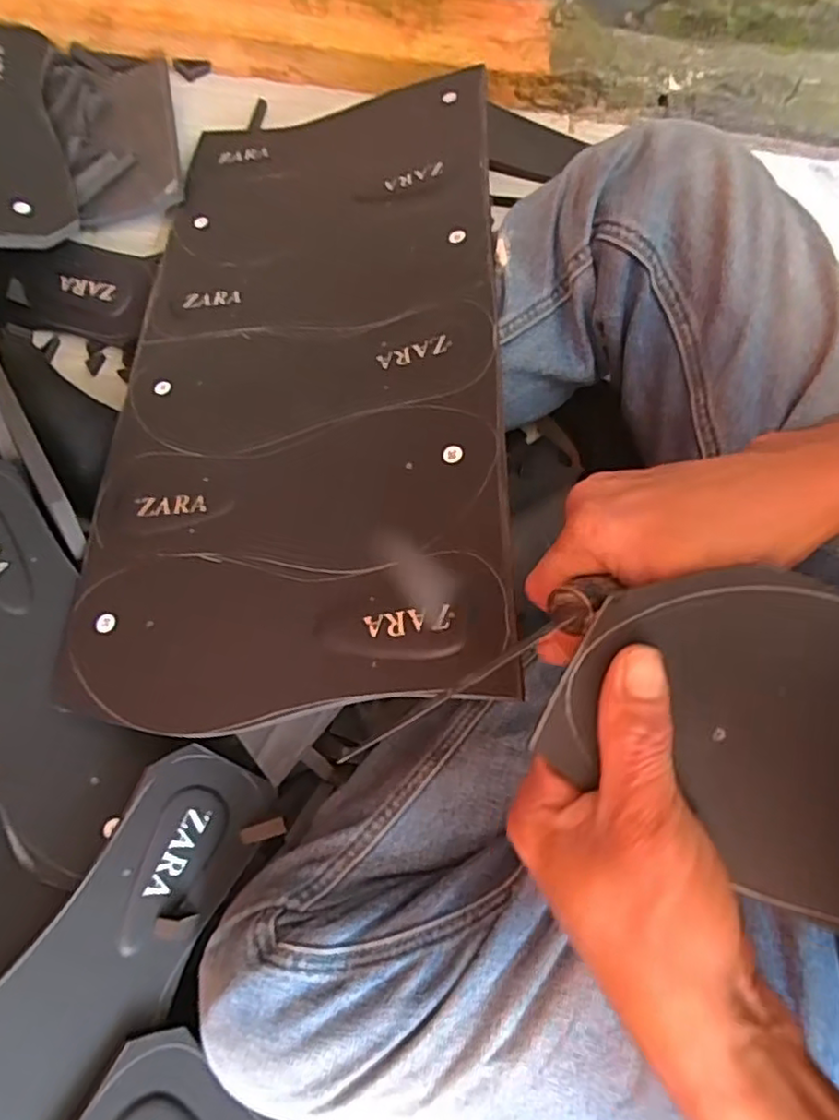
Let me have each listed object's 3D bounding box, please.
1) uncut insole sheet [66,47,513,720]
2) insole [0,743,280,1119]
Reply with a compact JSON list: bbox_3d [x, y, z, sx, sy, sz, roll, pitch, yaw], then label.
[{"bbox_3d":[-0.075,-0.149,0.424,0.250,0.012,0.498,-6,64,12],"label":"uncut insole sheet"},{"bbox_3d":[-0.159,0.211,0.296,0.092,0.016,0.247,35,57,-23],"label":"insole"}]

